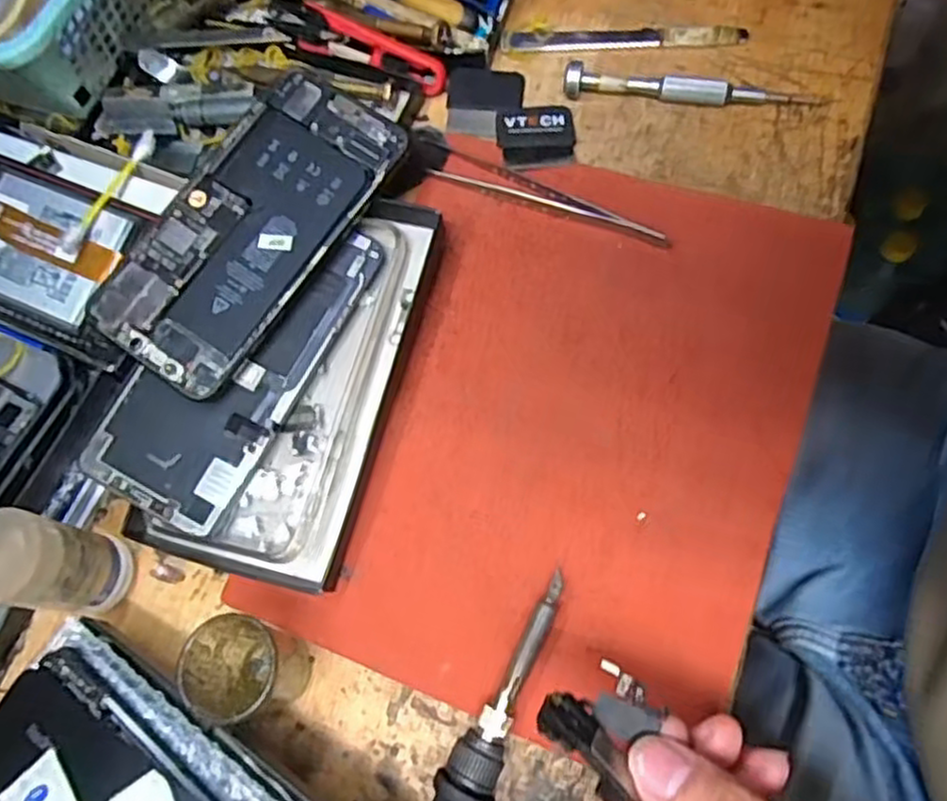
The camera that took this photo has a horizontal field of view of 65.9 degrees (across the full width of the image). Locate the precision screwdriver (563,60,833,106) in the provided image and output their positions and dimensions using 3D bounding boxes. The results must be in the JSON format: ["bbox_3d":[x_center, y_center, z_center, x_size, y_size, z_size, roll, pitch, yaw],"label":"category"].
[{"bbox_3d":[0.111,-0.160,0.371,0.127,0.011,0.014,4,70,9],"label":"precision screwdriver"}]

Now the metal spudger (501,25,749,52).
[{"bbox_3d":[0.080,-0.196,0.395,0.127,0.005,0.015,3,75,9],"label":"metal spudger"}]

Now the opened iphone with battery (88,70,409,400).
[{"bbox_3d":[-0.102,-0.079,0.333,0.072,0.004,0.153,34,82,9],"label":"opened iphone with battery"}]

